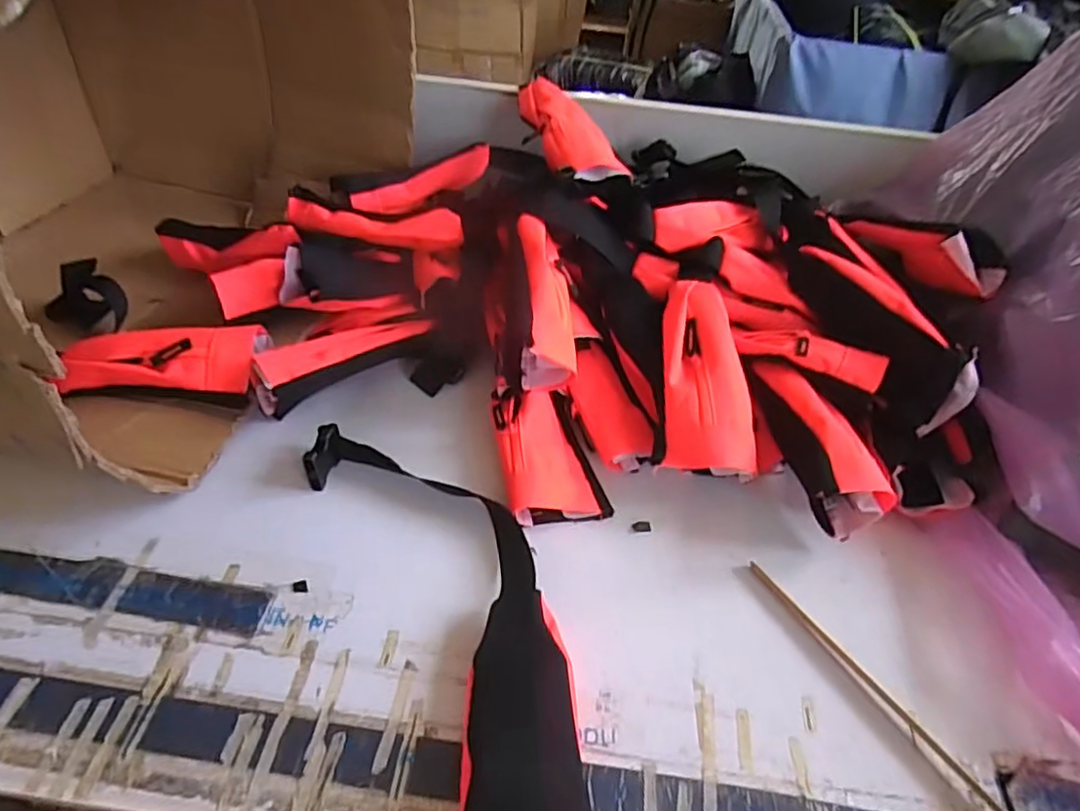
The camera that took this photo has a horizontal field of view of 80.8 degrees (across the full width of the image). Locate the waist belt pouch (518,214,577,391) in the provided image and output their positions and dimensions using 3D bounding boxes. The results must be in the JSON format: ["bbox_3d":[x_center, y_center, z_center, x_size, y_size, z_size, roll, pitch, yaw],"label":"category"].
[{"bbox_3d":[0.003,-0.121,0.669,0.064,0.073,0.196,-2,71,-8],"label":"waist belt pouch"}]

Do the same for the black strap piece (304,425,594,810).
[{"bbox_3d":[-0.070,0.168,0.523,0.158,0.047,0.435,-14,45,-19],"label":"black strap piece"}]

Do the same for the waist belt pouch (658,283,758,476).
[{"bbox_3d":[0.168,-0.038,0.658,0.084,0.031,0.223,1,65,-4],"label":"waist belt pouch"}]

